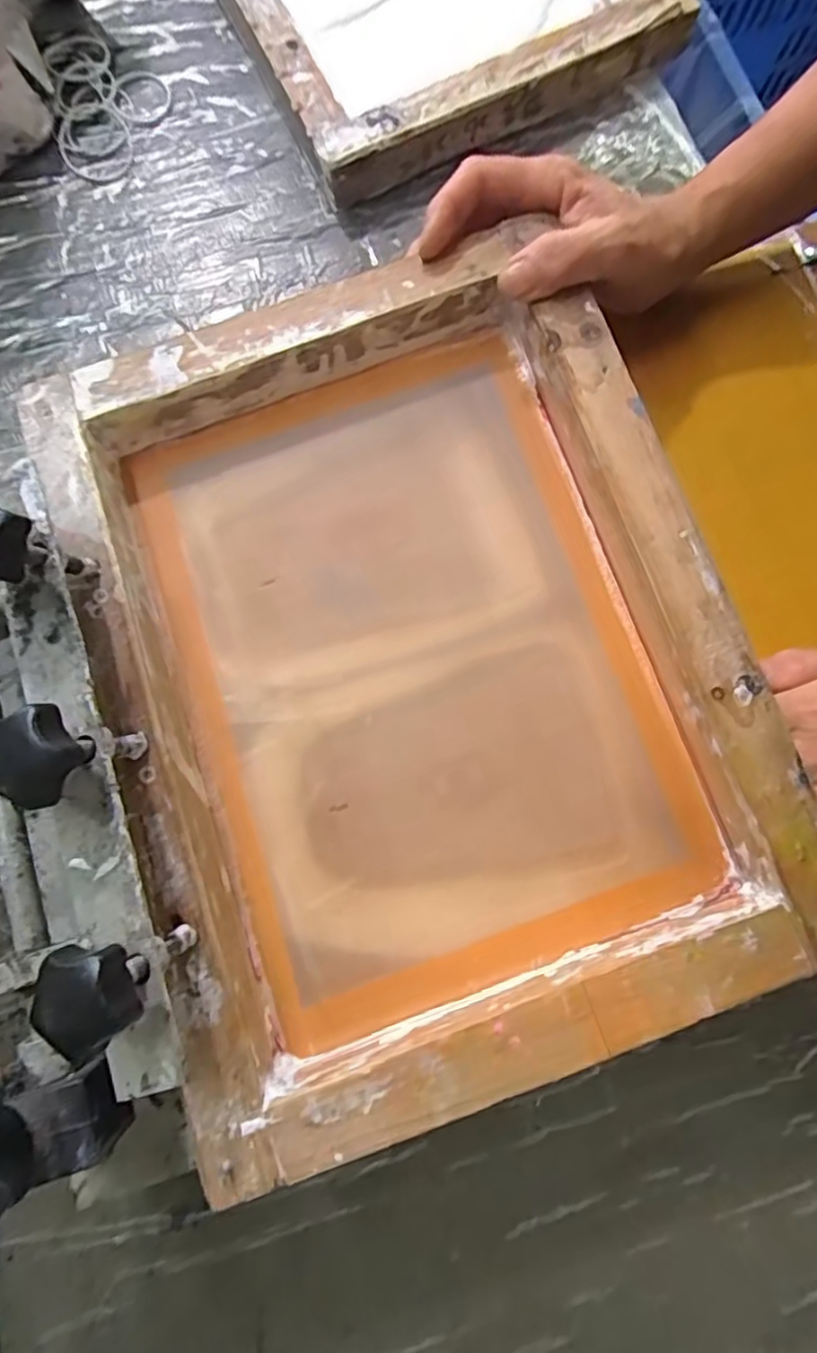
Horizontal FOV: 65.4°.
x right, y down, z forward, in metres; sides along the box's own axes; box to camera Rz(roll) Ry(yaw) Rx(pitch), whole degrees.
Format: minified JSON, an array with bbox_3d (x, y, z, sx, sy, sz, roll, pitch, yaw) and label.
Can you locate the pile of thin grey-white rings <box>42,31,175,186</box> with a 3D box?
[{"bbox_3d":[-0.203,-0.394,0.432,0.076,0.014,0.115,-11,79,-4],"label":"pile of thin grey-white rings"}]

